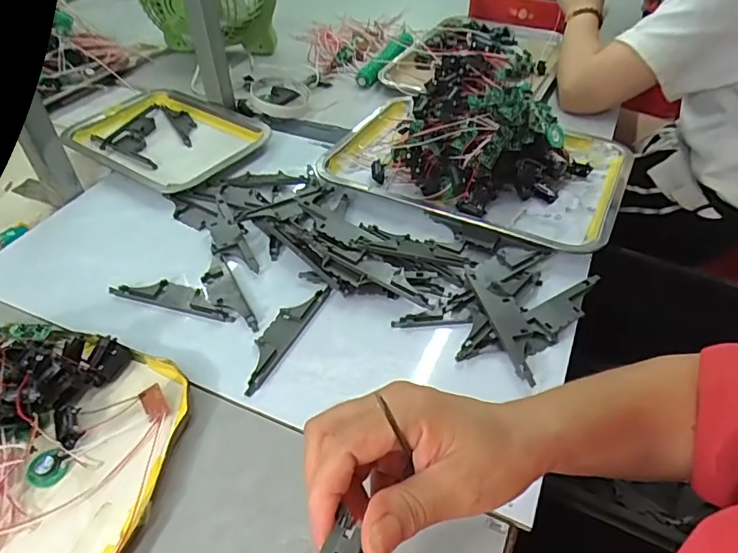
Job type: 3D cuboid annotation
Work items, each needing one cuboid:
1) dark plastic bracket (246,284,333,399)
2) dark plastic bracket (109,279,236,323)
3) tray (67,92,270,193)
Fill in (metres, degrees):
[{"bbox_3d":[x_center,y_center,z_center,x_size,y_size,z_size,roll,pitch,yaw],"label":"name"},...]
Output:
[{"bbox_3d":[-0.082,0.052,0.480,0.032,0.004,0.133,18,49,19],"label":"dark plastic bracket"},{"bbox_3d":[-0.193,0.020,0.515,0.135,0.008,0.031,12,47,13],"label":"dark plastic bracket"},{"bbox_3d":[-0.286,-0.199,0.725,0.281,0.020,0.195,25,51,25],"label":"tray"}]

